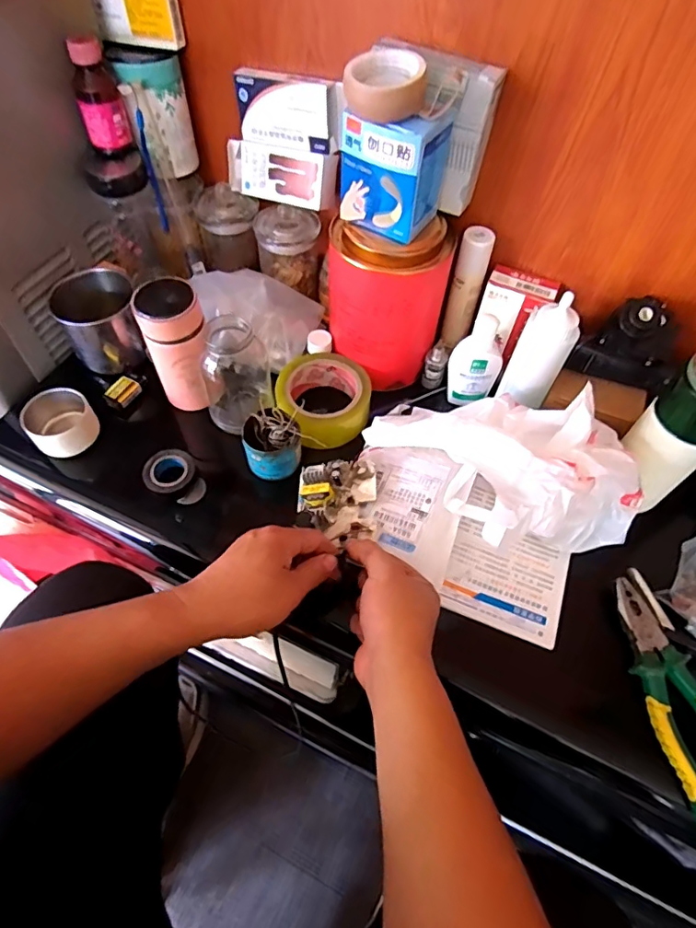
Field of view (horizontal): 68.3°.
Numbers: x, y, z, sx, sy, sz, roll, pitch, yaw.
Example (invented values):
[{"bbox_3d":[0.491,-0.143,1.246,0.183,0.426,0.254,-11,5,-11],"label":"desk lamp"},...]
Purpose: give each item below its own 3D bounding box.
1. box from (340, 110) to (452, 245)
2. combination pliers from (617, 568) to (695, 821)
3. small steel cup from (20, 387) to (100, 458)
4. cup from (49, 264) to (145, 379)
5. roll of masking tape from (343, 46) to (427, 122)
[{"bbox_3d":[0.041,-0.268,0.465,0.079,0.093,0.066,26,59,14],"label":"box"},{"bbox_3d":[0.275,0.190,0.437,0.054,0.019,0.195,-7,57,-8],"label":"combination pliers"},{"bbox_3d":[-0.308,-0.042,0.556,0.064,0.044,0.066,1,56,-2],"label":"small steel cup"},{"bbox_3d":[-0.294,-0.170,0.617,0.087,0.098,0.087,1,56,-2],"label":"cup"},{"bbox_3d":[0.030,-0.305,0.409,0.062,0.030,0.061,5,56,1],"label":"roll of masking tape"}]

